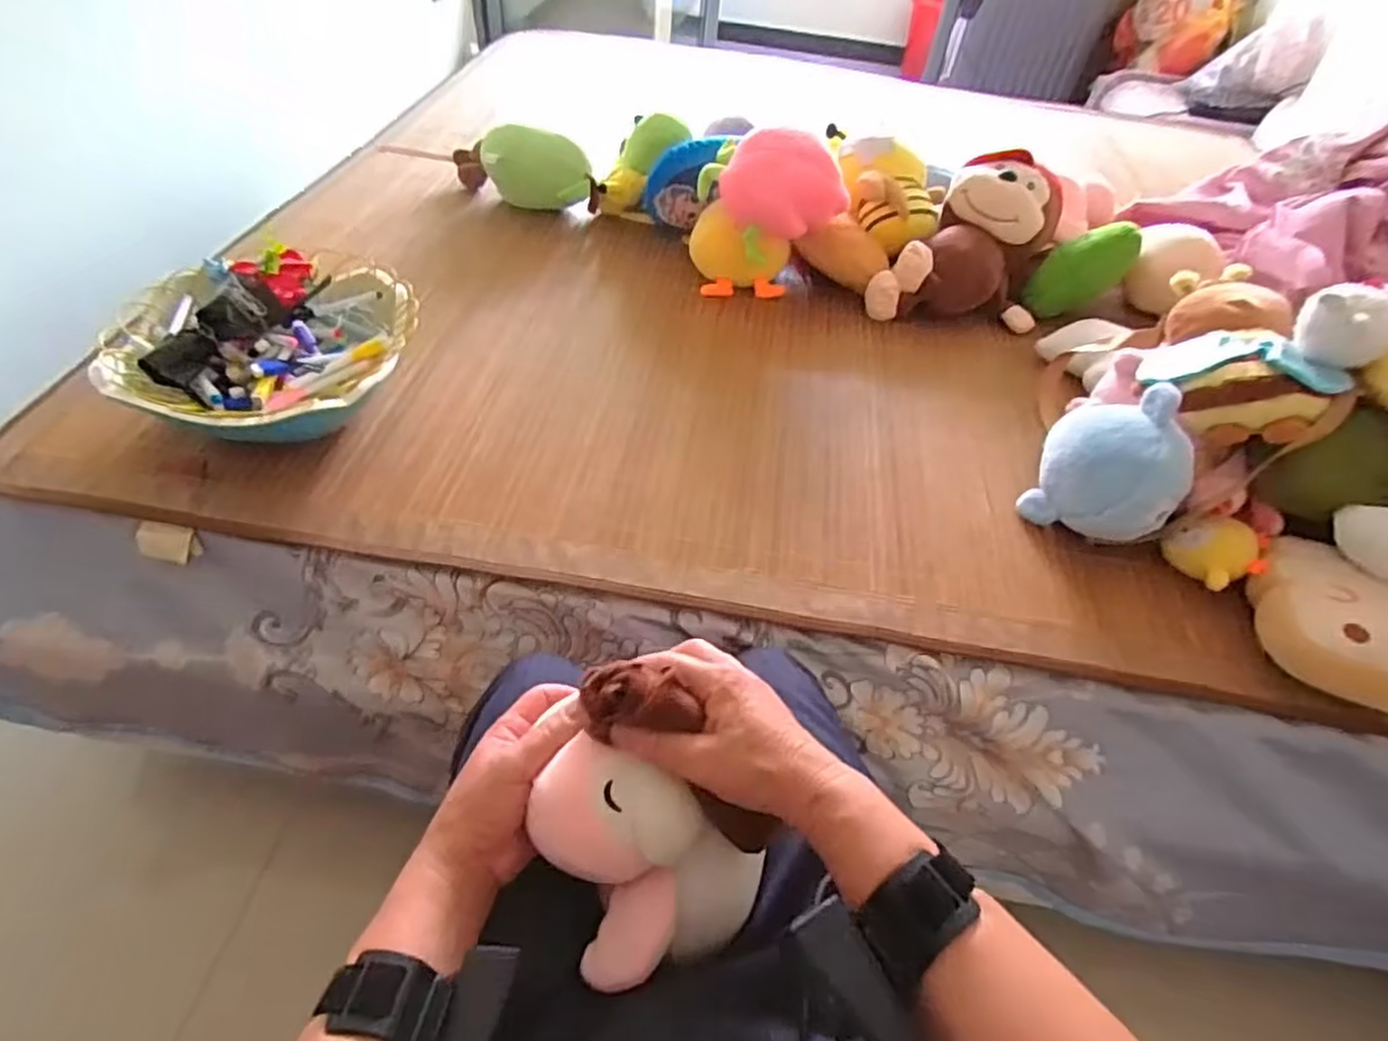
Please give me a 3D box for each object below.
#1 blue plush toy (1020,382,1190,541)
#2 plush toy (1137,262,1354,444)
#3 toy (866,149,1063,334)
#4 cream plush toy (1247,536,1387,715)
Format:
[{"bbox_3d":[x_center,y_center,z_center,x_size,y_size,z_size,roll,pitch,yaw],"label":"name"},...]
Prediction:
[{"bbox_3d":[0.438,-0.061,0.739,0.134,0.136,0.130,34,53,22],"label":"blue plush toy"},{"bbox_3d":[0.575,-0.173,0.759,0.142,0.121,0.200,19,49,11],"label":"plush toy"},{"bbox_3d":[0.421,-0.420,1.065,0.221,0.160,0.296,22,49,13],"label":"toy"},{"bbox_3d":[0.606,0.100,0.655,0.107,0.067,0.187,-16,52,-20],"label":"cream plush toy"}]

